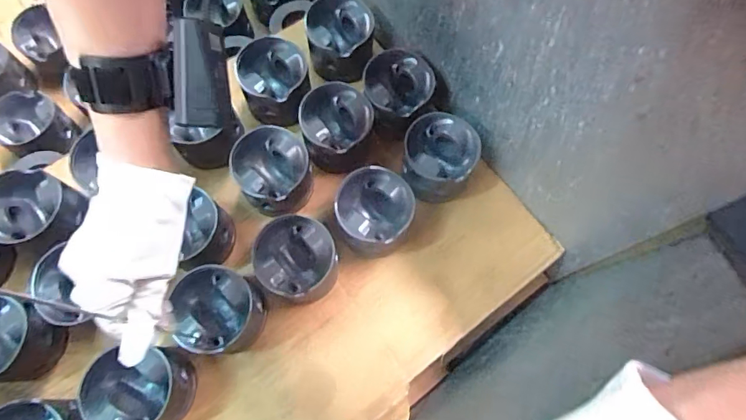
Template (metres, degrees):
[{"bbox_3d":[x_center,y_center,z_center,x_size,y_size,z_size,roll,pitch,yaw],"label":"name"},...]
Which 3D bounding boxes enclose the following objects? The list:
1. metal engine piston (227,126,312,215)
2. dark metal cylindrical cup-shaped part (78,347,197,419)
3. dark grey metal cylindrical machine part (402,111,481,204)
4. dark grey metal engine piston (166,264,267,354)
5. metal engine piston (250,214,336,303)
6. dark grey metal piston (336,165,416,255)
[{"bbox_3d":[-0.122,-0.046,0.567,0.085,0.063,0.092,0,73,-1],"label":"metal engine piston"},{"bbox_3d":[-0.239,0.186,0.481,0.084,0.073,0.079,0,73,-1],"label":"dark metal cylindrical cup-shaped part"},{"bbox_3d":[0.079,-0.063,0.579,0.091,0.072,0.099,0,73,-1],"label":"dark grey metal cylindrical machine part"},{"bbox_3d":[-0.169,0.109,0.514,0.087,0.070,0.090,0,73,-1],"label":"dark grey metal engine piston"},{"bbox_3d":[-0.085,0.059,0.535,0.086,0.071,0.086,0,73,-1],"label":"metal engine piston"},{"bbox_3d":[-0.001,0.002,0.559,0.090,0.071,0.091,0,73,-1],"label":"dark grey metal piston"}]

